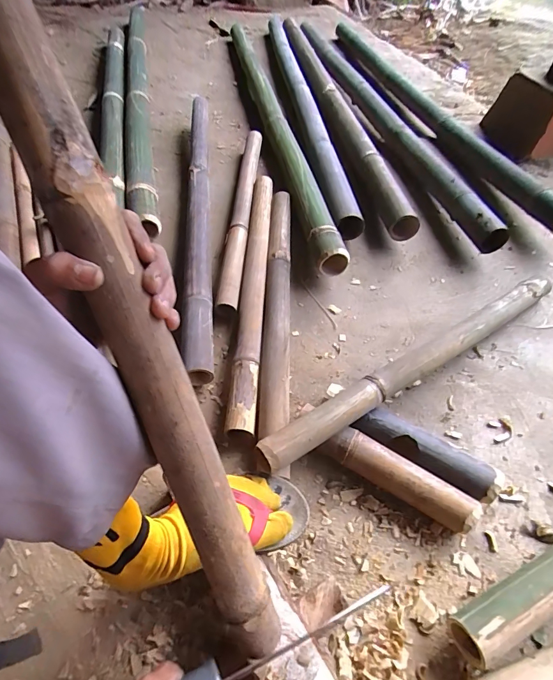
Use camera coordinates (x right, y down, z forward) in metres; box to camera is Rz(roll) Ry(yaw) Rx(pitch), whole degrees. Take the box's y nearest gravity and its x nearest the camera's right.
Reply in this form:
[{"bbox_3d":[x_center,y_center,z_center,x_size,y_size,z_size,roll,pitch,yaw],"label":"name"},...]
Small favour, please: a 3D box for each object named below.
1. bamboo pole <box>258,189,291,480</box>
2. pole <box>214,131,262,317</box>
[{"bbox_3d":[0.001,-0.097,0.790,0.049,0.060,0.617,1,55,1],"label":"bamboo pole"},{"bbox_3d":[-0.087,-0.326,0.957,0.055,0.044,0.672,2,55,2],"label":"pole"}]

